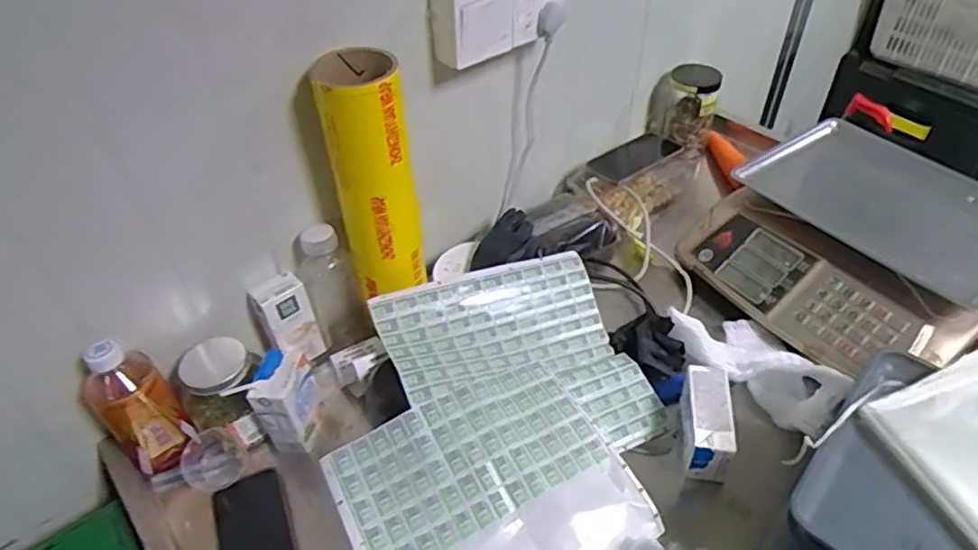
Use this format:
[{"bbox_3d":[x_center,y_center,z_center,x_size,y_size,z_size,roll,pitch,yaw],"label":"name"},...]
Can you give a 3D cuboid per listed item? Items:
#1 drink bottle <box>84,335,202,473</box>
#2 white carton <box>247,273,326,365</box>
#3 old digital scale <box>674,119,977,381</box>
[{"bbox_3d":[-0.382,0.135,0.671,0.079,0.174,0.071,33,54,32],"label":"drink bottle"},{"bbox_3d":[-0.249,0.057,0.778,0.058,0.126,0.040,-28,49,-23],"label":"white carton"},{"bbox_3d":[0.505,-0.046,0.852,0.357,0.100,0.348,-25,48,-21],"label":"old digital scale"}]

